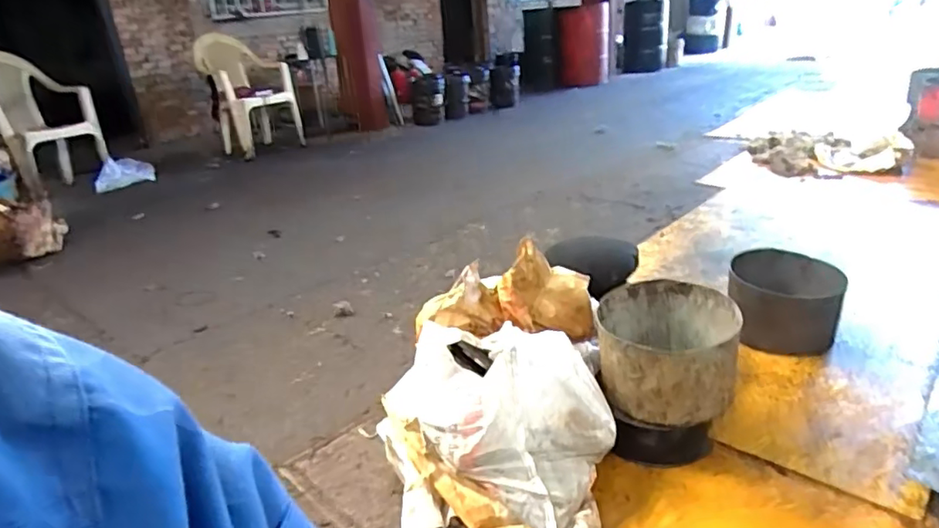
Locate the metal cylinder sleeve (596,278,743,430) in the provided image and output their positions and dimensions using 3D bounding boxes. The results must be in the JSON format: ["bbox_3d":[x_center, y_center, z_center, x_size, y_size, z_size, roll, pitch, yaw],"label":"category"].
[{"bbox_3d":[0.437,0.194,1.291,0.286,0.191,0.287,2,23,12],"label":"metal cylinder sleeve"}]

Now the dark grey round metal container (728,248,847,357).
[{"bbox_3d":[0.886,0.112,1.650,0.276,0.196,0.291,5,26,25],"label":"dark grey round metal container"}]

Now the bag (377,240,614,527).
[{"bbox_3d":[0.062,0.294,1.228,0.444,0.351,0.586,-2,24,11],"label":"bag"}]

